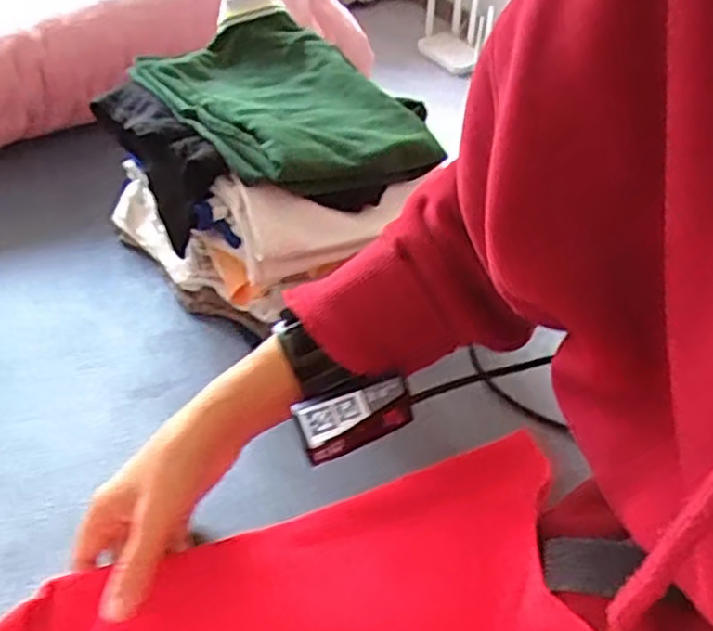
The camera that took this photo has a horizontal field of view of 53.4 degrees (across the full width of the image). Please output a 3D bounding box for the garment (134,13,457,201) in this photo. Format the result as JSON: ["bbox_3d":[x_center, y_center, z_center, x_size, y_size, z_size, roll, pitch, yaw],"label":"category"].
[{"bbox_3d":[-0.064,-0.180,0.592,0.167,0.037,0.239,-25,51,-27],"label":"garment"}]

